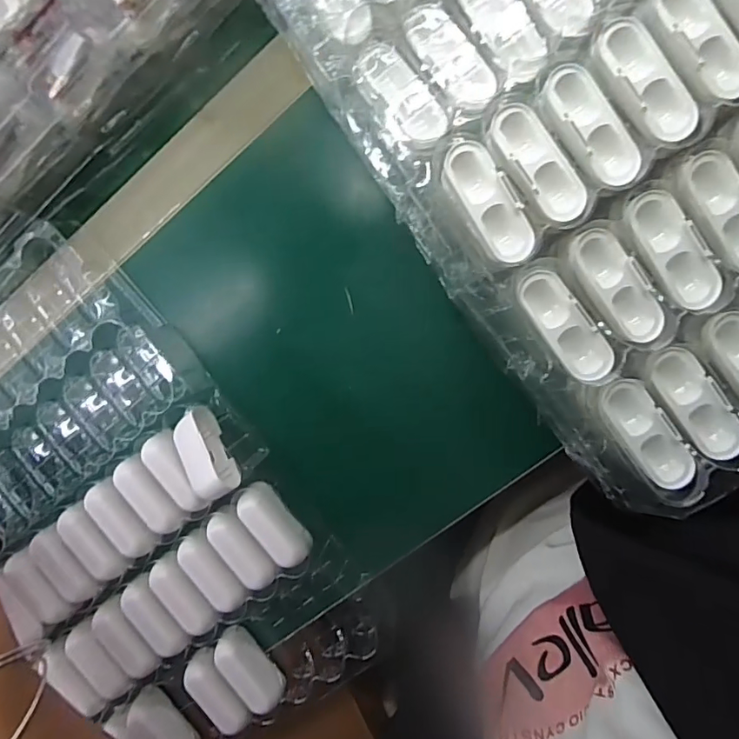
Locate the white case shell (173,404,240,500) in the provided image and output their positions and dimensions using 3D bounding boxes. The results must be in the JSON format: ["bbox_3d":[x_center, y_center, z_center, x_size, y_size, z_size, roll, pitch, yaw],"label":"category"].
[{"bbox_3d":[-0.117,0.058,0.358,0.029,0.021,0.065,-29,72,9],"label":"white case shell"}]

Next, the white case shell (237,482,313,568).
[{"bbox_3d":[-0.066,0.109,0.364,0.028,0.022,0.061,-40,90,11],"label":"white case shell"}]

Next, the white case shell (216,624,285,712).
[{"bbox_3d":[-0.090,0.225,0.382,0.027,0.019,0.062,-40,90,11],"label":"white case shell"}]

